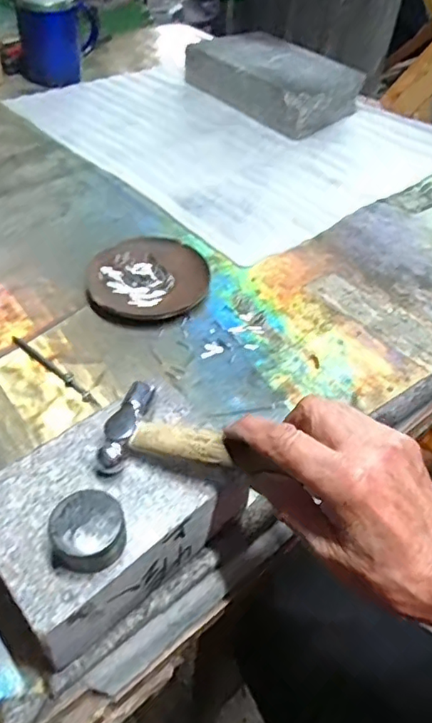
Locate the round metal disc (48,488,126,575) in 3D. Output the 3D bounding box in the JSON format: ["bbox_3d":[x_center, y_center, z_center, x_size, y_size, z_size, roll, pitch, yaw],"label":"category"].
[{"bbox_3d":[-0.067,0.090,0.293,0.037,0.022,0.035,3,46,-3],"label":"round metal disc"}]

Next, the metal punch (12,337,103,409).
[{"bbox_3d":[-0.131,0.006,0.451,0.106,0.004,0.009,35,54,25],"label":"metal punch"}]

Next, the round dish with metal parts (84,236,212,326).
[{"bbox_3d":[-0.067,-0.079,0.530,0.116,0.013,0.105,-21,53,-22],"label":"round dish with metal parts"}]

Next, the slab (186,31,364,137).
[{"bbox_3d":[0.089,-0.430,0.836,0.160,0.054,0.245,-32,58,-29],"label":"slab"}]

